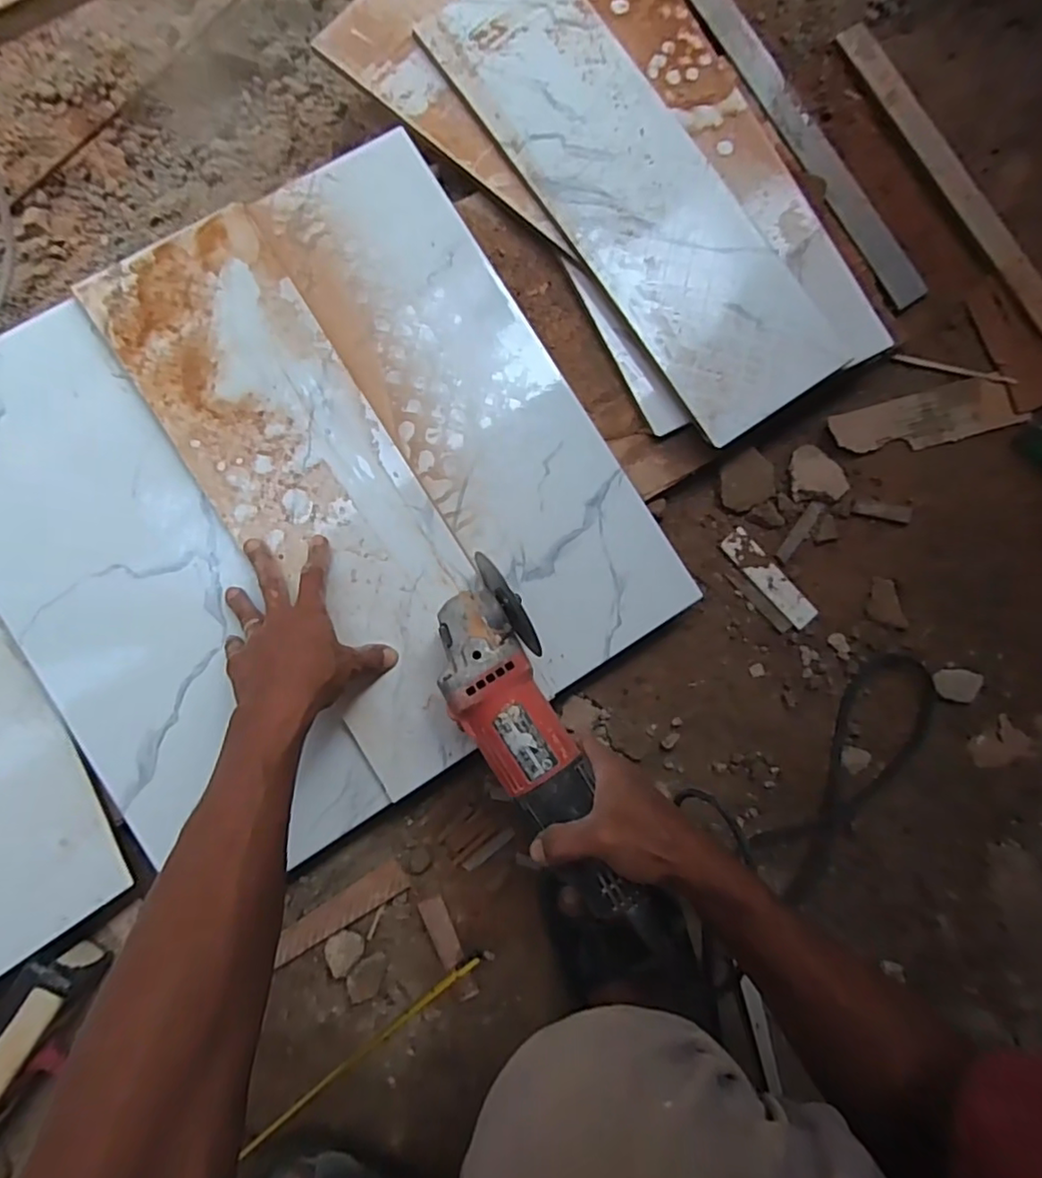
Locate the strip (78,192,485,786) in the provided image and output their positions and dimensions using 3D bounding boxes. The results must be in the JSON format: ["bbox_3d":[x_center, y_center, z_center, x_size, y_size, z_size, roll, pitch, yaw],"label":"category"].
[{"bbox_3d":[-0.172,-0.077,0.509,0.154,0.010,0.486,-30,88,-9],"label":"strip"}]

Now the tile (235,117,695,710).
[{"bbox_3d":[-0.038,-0.161,0.532,0.155,0.007,0.489,-32,88,-6],"label":"tile"}]

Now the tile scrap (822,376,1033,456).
[{"bbox_3d":[0.407,-0.170,0.611,0.195,0.005,0.057,-16,85,-4],"label":"tile scrap"}]

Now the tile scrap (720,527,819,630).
[{"bbox_3d":[0.235,-0.010,0.577,0.026,0.008,0.107,-41,88,-6],"label":"tile scrap"}]

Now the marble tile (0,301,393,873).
[{"bbox_3d":[-0.315,0.013,0.498,0.185,0.010,0.488,-33,88,-4],"label":"marble tile"}]

